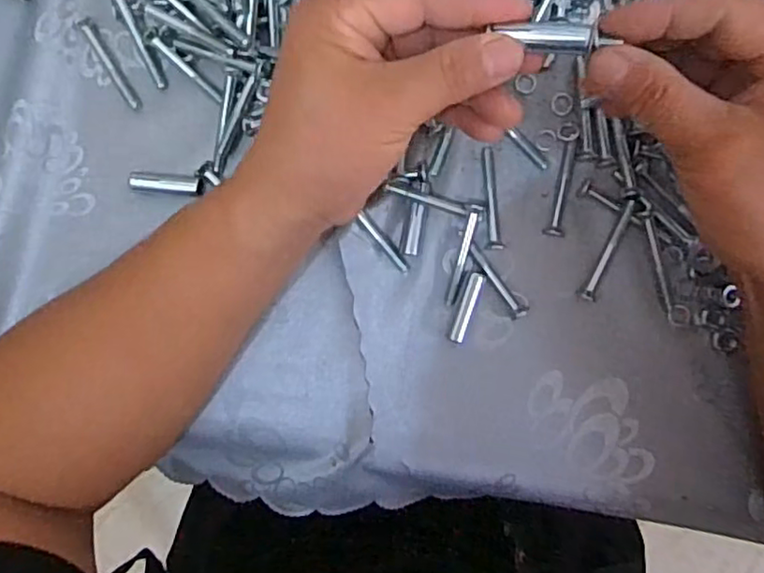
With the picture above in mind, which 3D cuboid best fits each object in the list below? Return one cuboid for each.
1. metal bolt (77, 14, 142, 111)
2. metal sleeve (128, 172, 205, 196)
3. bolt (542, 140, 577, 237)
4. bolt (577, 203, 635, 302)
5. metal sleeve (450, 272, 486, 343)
[{"bbox_3d":[-0.151,-0.124,0.361,0.007,0.004,0.057,-31,89,5],"label":"metal bolt"},{"bbox_3d":[-0.119,-0.057,0.360,0.040,0.009,0.011,5,92,-8],"label":"metal sleeve"},{"bbox_3d":[0.096,-0.053,0.348,0.009,0.006,0.051,9,92,4],"label":"bolt"},{"bbox_3d":[0.121,-0.018,0.344,0.009,0.011,0.055,27,93,3],"label":"bolt"},{"bbox_3d":[0.046,0.011,0.350,0.009,0.010,0.038,20,93,4],"label":"metal sleeve"}]

